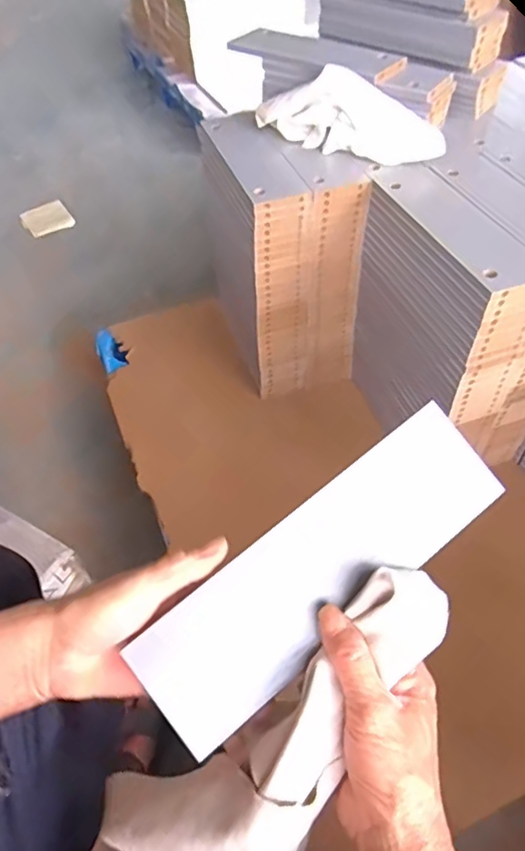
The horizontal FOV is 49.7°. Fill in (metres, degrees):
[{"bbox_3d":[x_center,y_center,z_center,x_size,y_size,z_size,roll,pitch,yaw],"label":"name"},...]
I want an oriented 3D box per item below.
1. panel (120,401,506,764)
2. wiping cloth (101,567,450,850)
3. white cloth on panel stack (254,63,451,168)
[{"bbox_3d":[0.042,0.093,0.375,0.265,0.008,0.082,-37,85,-12],"label":"panel"},{"bbox_3d":[0.011,0.196,0.359,0.266,0.058,0.109,-46,57,2],"label":"wiping cloth"},{"bbox_3d":[0.111,-0.421,0.774,0.276,0.090,0.042,21,55,20],"label":"white cloth on panel stack"}]

